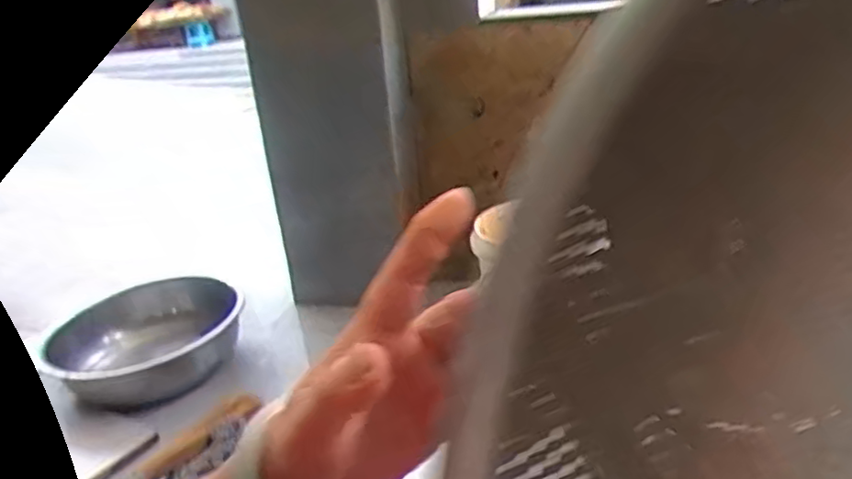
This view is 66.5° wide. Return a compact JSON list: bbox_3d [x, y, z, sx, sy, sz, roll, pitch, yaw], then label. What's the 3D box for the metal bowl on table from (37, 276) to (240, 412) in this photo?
[{"bbox_3d":[-0.538,0.201,1.285,0.369,0.126,0.312,-16,25,-24],"label":"metal bowl on table"}]

